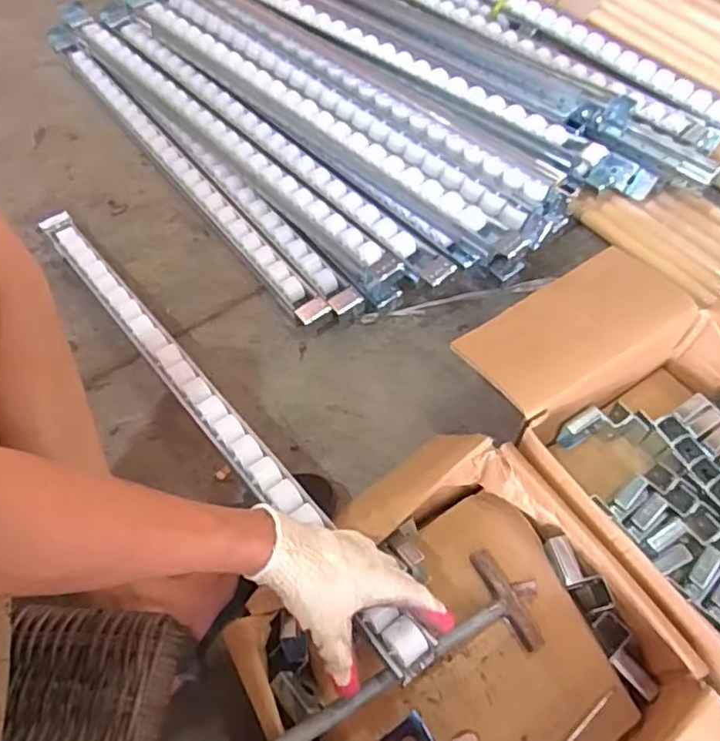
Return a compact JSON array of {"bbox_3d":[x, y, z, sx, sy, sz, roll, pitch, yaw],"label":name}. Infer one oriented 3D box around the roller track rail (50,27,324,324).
[{"bbox_3d":[-0.331,-0.371,1.042,0.048,0.041,0.906,-34,63,-18],"label":"roller track rail"}]

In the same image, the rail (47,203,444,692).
[{"bbox_3d":[-0.215,0.006,0.742,0.038,0.035,0.848,-35,56,-19],"label":"rail"}]

